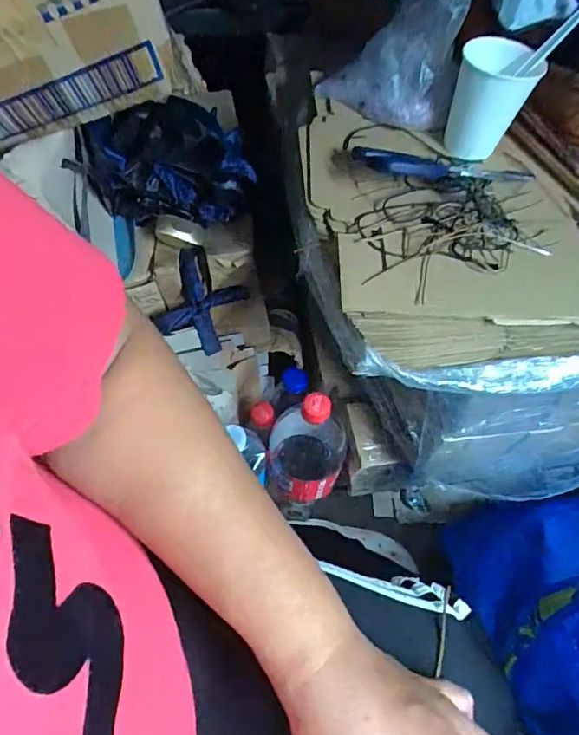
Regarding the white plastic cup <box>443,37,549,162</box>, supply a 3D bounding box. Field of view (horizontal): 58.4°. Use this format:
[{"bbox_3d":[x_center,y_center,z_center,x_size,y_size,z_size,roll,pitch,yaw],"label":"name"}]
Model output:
[{"bbox_3d":[0.185,-0.245,0.481,0.067,0.084,0.071,1,56,-2],"label":"white plastic cup"}]

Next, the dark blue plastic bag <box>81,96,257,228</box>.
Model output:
[{"bbox_3d":[-0.122,-0.207,0.540,0.161,0.120,0.037,-4,56,-5],"label":"dark blue plastic bag"}]

